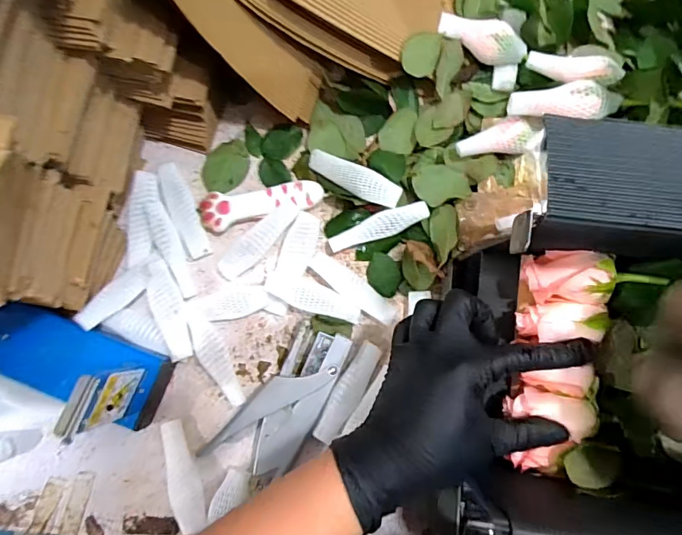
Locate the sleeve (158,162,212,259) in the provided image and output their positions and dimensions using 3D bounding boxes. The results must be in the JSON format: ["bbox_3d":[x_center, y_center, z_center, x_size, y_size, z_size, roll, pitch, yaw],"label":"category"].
[{"bbox_3d":[-0.143,-0.052,0.422,0.024,0.005,0.090,-19,83,-19],"label":"sleeve"}]

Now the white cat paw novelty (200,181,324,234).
[{"bbox_3d":[-0.071,-0.058,0.429,0.108,0.018,0.032,-13,83,-2],"label":"white cat paw novelty"}]

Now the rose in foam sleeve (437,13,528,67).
[{"bbox_3d":[0.129,-0.208,0.436,0.081,0.037,0.029,24,83,2],"label":"rose in foam sleeve"}]

